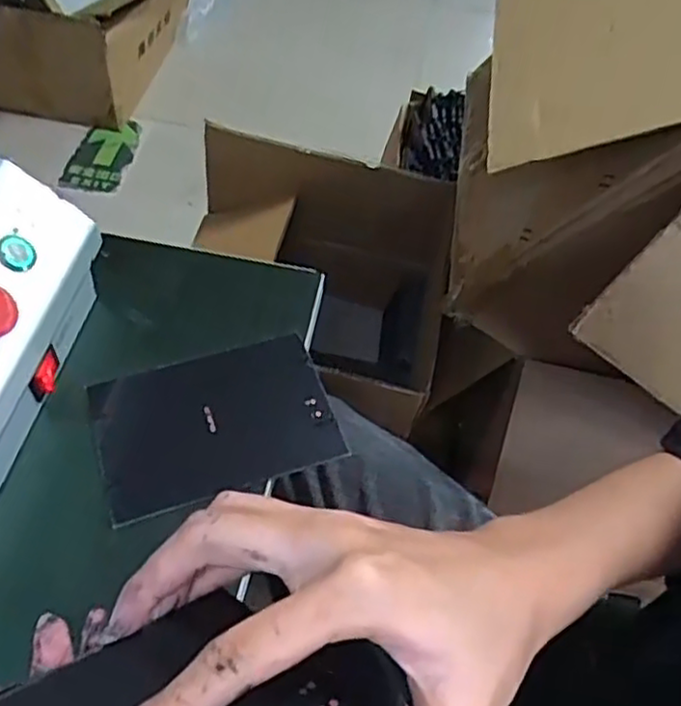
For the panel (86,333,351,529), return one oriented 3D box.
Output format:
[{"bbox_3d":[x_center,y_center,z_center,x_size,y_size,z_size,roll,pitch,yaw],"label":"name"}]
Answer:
[{"bbox_3d":[-0.082,0.042,0.460,0.147,0.007,0.107,-16,58,-17],"label":"panel"}]

